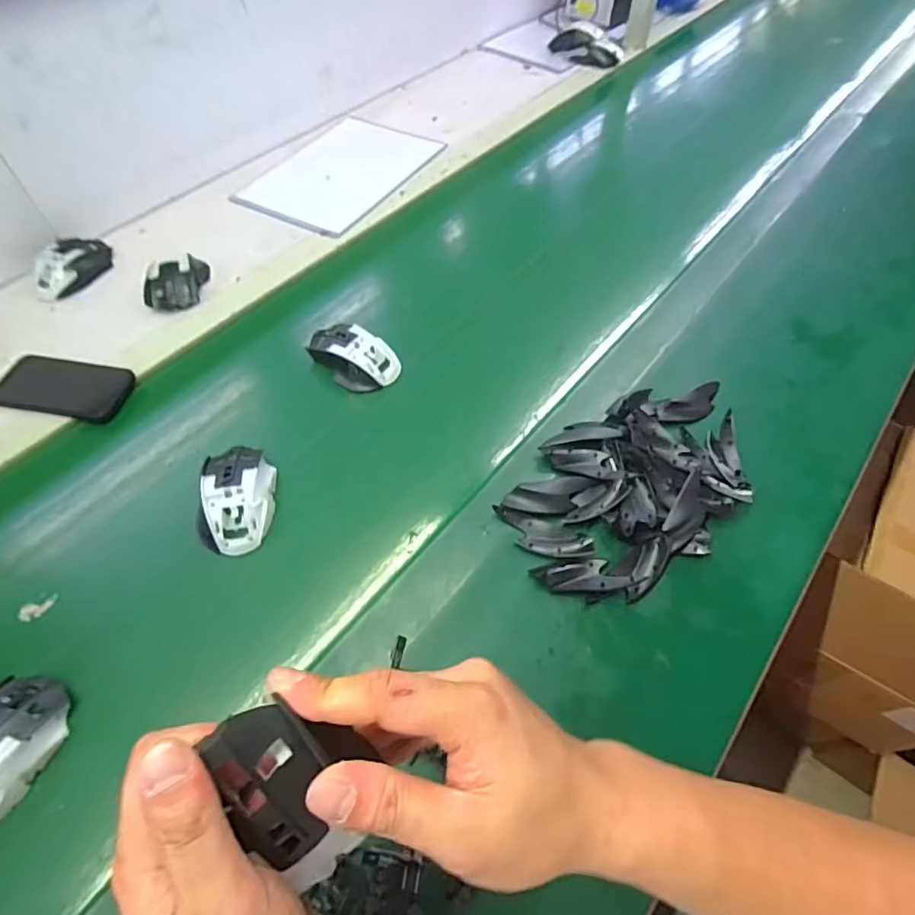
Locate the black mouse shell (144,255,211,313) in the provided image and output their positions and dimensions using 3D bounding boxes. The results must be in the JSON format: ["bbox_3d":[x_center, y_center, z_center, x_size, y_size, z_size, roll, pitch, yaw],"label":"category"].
[{"bbox_3d":[-0.370,-0.231,0.702,0.067,0.039,0.095,0,58,-2],"label":"black mouse shell"}]

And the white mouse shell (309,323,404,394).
[{"bbox_3d":[-0.126,-0.125,0.648,0.115,0.036,0.069,35,64,18],"label":"white mouse shell"}]

